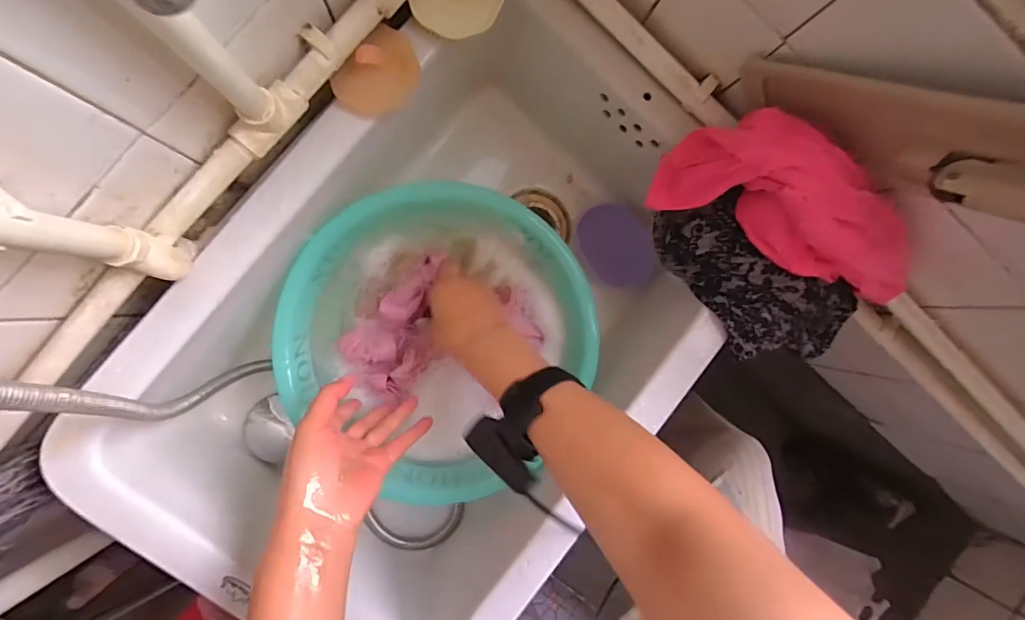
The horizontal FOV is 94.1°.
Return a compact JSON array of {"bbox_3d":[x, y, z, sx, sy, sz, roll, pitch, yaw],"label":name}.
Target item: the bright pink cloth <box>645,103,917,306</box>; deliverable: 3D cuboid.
[{"bbox_3d":[0.249,-0.081,0.403,0.235,0.109,0.085,29,86,-8],"label":"bright pink cloth"}]

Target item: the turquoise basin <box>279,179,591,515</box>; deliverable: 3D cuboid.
[{"bbox_3d":[-0.079,0.015,0.525,0.293,0.089,0.285,0,91,-9],"label":"turquoise basin"}]

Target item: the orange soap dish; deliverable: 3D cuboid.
[{"bbox_3d":[-0.110,-0.195,0.396,0.050,0.029,0.072,39,85,-7],"label":"orange soap dish"}]

